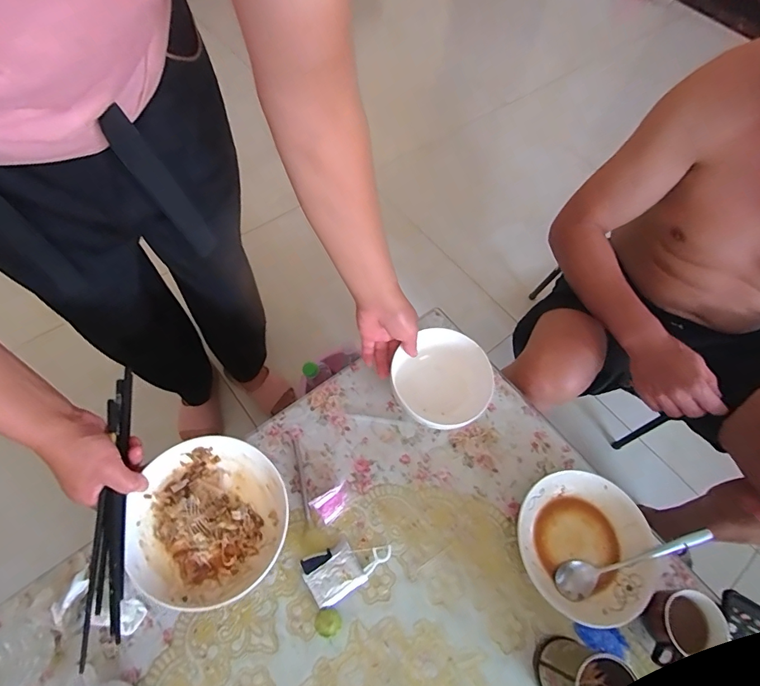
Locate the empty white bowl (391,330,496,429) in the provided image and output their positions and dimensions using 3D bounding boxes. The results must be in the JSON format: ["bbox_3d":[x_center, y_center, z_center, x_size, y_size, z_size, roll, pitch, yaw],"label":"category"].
[{"bbox_3d":[0.084,0.061,0.598,0.138,0.073,0.133,2,61,-3],"label":"empty white bowl"}]

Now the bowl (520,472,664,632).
[{"bbox_3d":[0.260,0.261,0.529,0.174,0.033,0.165,2,61,-3],"label":"bowl"}]

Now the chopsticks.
[{"bbox_3d":[-0.286,0.164,0.443,0.039,0.028,0.282,-9,64,-9],"label":"chopsticks"}]

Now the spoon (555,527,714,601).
[{"bbox_3d":[0.313,0.264,0.515,0.201,0.034,0.042,-16,64,-12],"label":"spoon"}]

